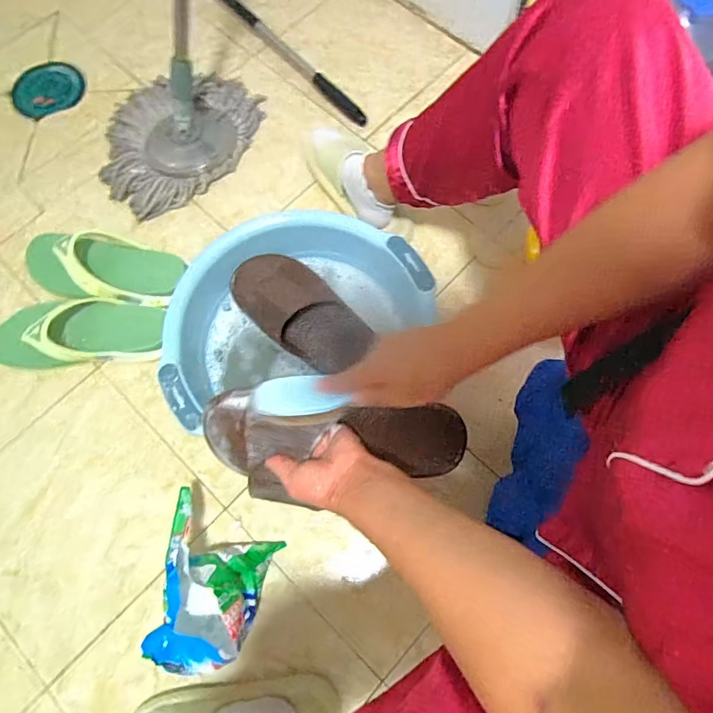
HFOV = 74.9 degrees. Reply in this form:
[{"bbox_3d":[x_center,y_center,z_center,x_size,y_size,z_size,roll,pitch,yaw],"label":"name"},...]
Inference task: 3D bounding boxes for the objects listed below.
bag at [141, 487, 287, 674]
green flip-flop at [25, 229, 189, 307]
[{"bbox_3d":[-0.188,0.283,0.589,0.145,0.127,0.178,19,72,4],"label":"bag"},{"bbox_3d":[-0.413,-0.145,0.756,0.261,0.074,0.112,14,72,3],"label":"green flip-flop"}]

